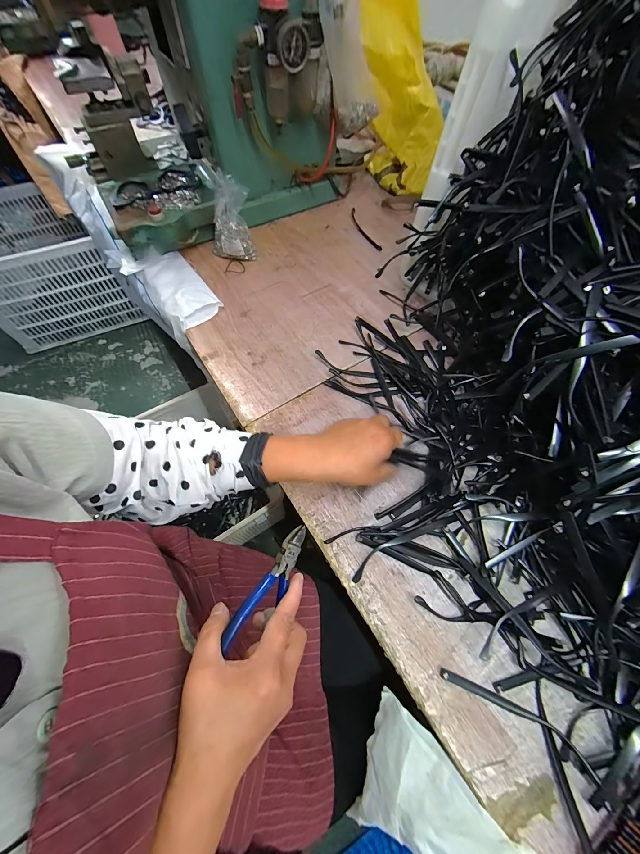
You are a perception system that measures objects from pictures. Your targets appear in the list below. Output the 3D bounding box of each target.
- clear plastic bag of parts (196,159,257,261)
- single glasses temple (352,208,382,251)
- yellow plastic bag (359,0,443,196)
[{"bbox_3d":[-0.156,-0.360,0.522,0.073,0.150,0.069,-17,20,-9],"label":"clear plastic bag of parts"},{"bbox_3d":[0.085,-0.386,0.607,0.017,0.008,0.144,-15,64,-8],"label":"single glasses temple"},{"bbox_3d":[0.149,-0.637,0.615,0.125,0.319,0.122,-18,21,-10],"label":"yellow plastic bag"}]

